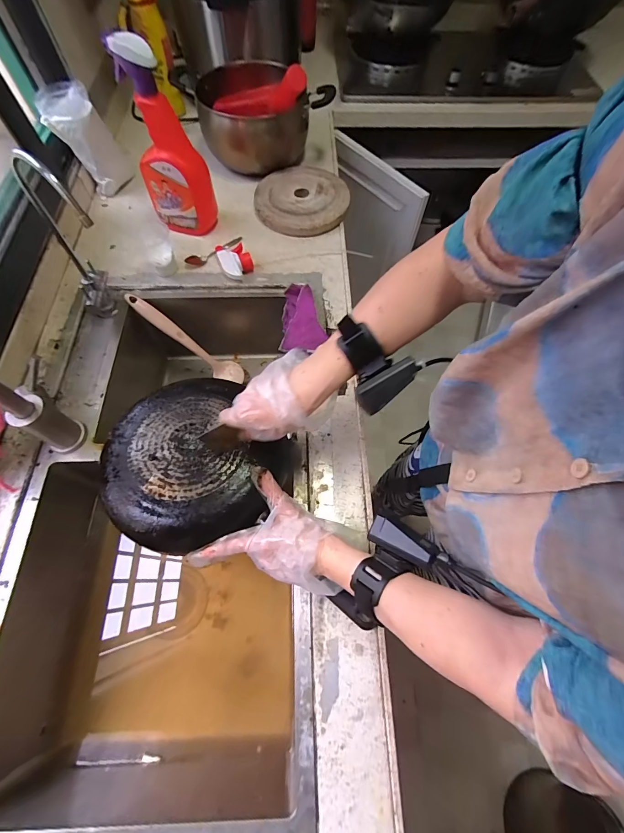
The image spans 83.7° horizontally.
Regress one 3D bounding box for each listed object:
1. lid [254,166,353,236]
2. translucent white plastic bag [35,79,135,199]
[{"bbox_3d":[-0.022,-0.488,0.783,0.203,0.033,0.211,0,64,-1],"label":"lid"},{"bbox_3d":[-0.468,-0.574,0.732,0.112,0.166,0.088,-29,68,-13],"label":"translucent white plastic bag"}]

